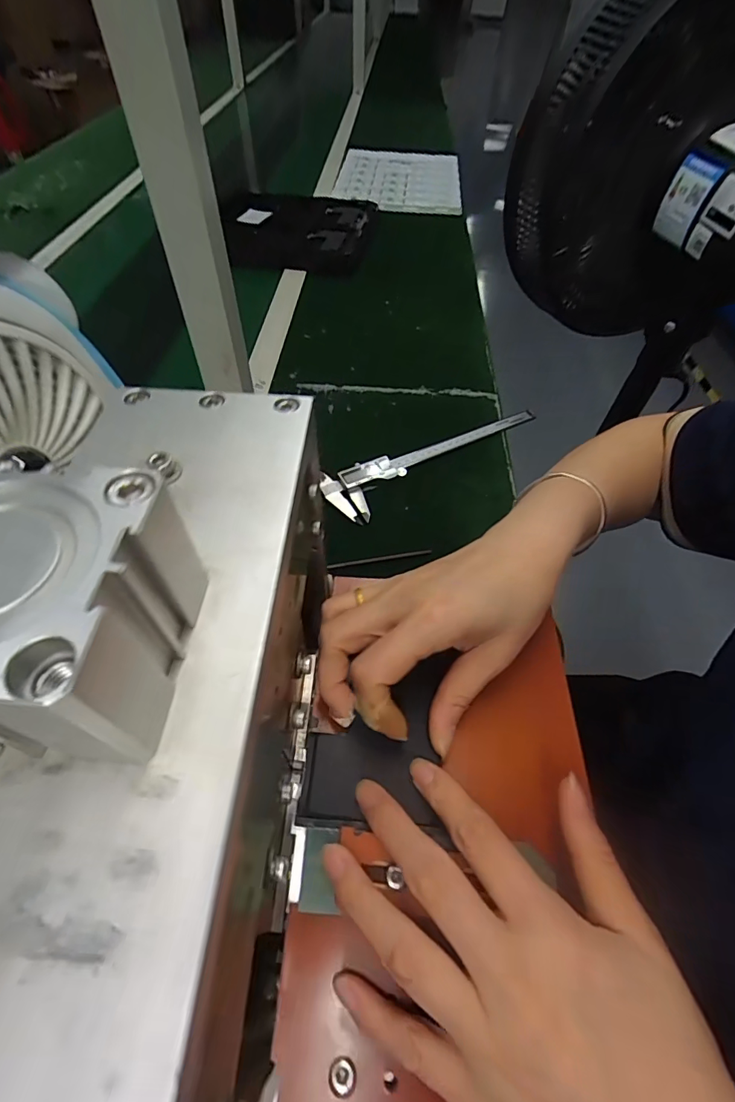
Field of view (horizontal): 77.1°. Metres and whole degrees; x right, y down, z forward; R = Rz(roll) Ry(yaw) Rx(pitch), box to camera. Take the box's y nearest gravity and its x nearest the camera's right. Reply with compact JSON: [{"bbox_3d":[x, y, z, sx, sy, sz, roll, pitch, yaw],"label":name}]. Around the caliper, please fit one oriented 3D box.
[{"bbox_3d":[0.081,-0.108,0.521,0.277,0.015,0.066,-25,58,-19],"label":"caliper"}]

